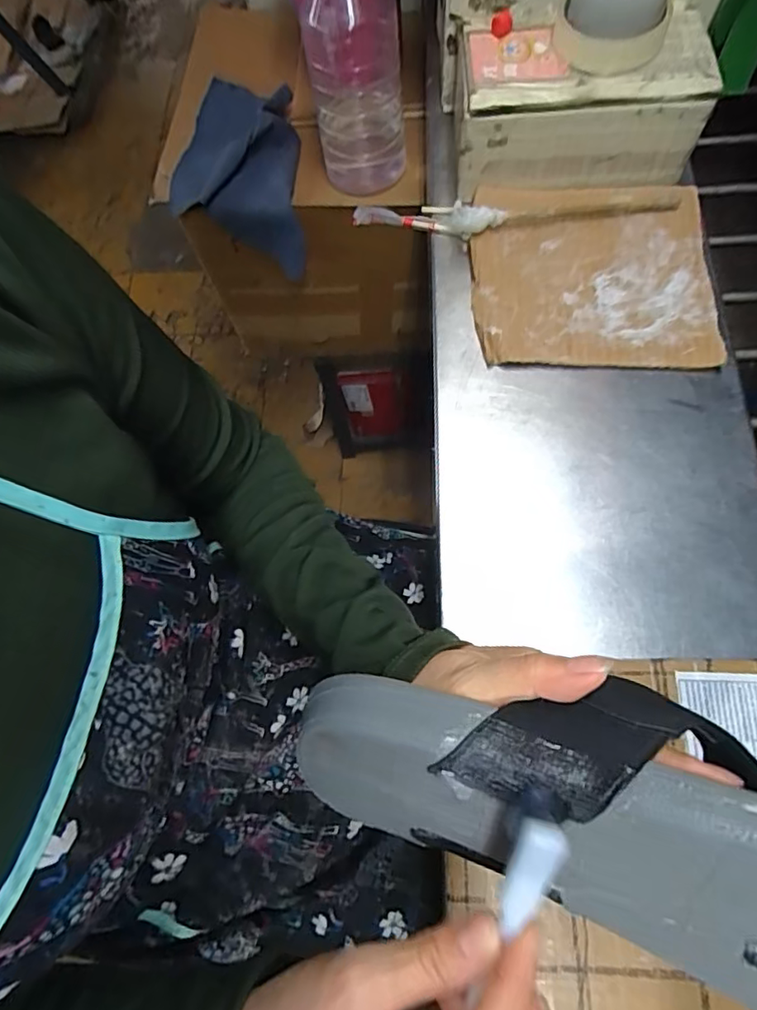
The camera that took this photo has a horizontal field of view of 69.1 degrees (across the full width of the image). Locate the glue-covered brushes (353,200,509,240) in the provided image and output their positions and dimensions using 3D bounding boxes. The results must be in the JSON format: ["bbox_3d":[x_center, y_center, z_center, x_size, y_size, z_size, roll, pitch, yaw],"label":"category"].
[{"bbox_3d":[0.041,-0.255,0.484,0.138,0.027,0.026,16,72,26],"label":"glue-covered brushes"}]

